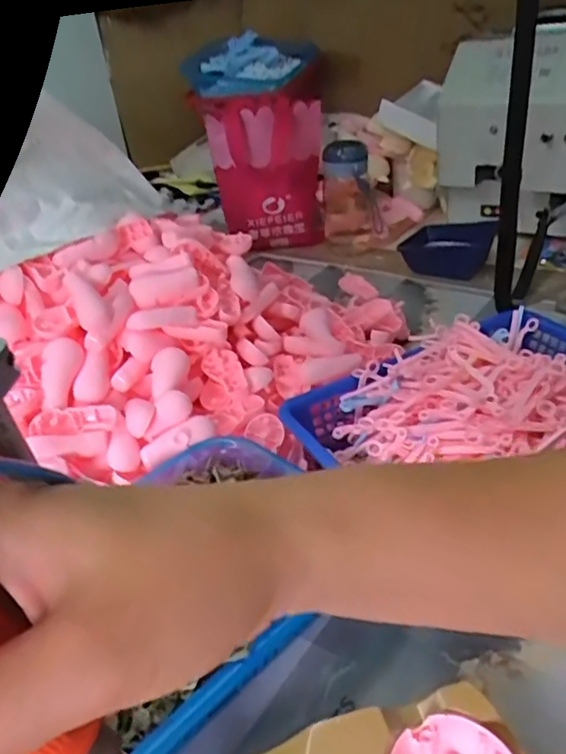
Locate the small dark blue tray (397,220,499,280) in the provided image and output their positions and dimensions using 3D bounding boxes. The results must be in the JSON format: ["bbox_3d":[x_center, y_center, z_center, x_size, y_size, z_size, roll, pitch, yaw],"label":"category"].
[{"bbox_3d":[0.242,-0.188,0.886,0.121,0.050,0.102,17,40,32],"label":"small dark blue tray"}]

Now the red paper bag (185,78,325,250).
[{"bbox_3d":[-0.025,-0.319,0.962,0.178,0.219,0.089,-3,33,6],"label":"red paper bag"}]

